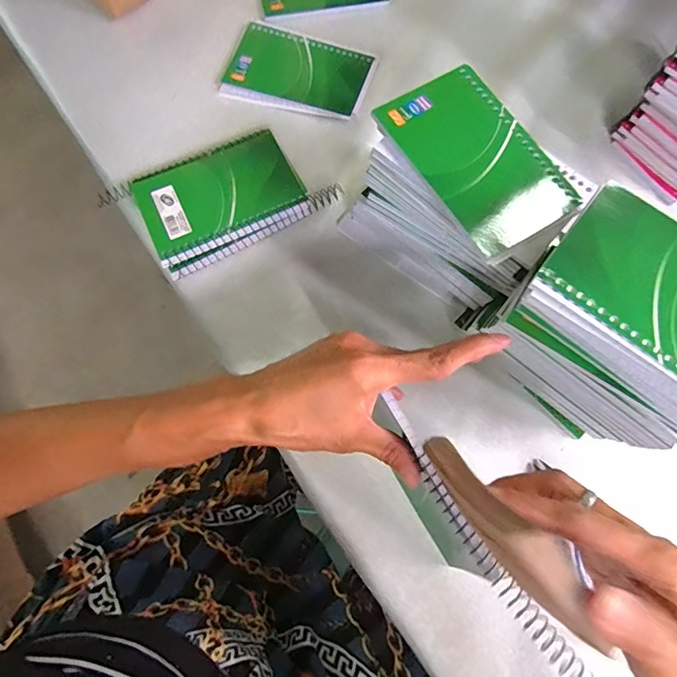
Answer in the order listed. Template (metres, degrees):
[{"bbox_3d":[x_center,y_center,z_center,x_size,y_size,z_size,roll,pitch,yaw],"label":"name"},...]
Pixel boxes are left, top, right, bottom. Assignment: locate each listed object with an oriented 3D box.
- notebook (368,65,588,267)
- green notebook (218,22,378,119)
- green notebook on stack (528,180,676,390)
[{"bbox_3d":[0.093,-0.119,0.307,0.080,0.008,0.131,-32,76,-11],"label":"notebook"},{"bbox_3d":[-0.039,-0.256,0.444,0.133,0.005,0.087,18,73,4],"label":"green notebook"},{"bbox_3d":[0.176,-0.020,0.241,0.128,0.005,0.082,36,75,9],"label":"green notebook on stack"}]

